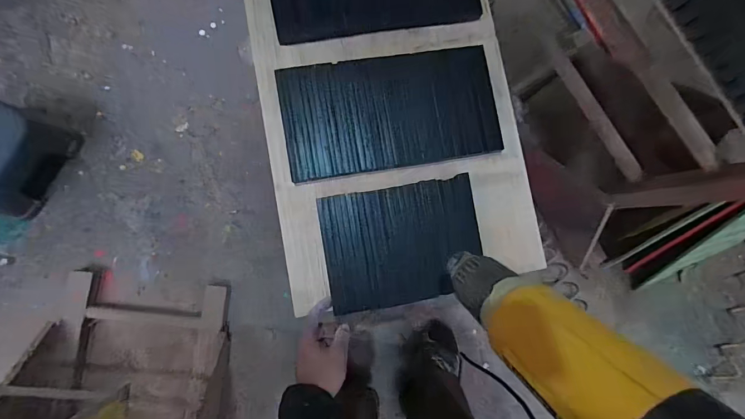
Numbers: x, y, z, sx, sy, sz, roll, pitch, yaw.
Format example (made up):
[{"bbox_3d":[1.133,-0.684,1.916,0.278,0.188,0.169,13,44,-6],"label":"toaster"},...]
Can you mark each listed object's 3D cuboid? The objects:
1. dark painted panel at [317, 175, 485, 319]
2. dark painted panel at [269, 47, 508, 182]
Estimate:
[{"bbox_3d":[0.046,0.051,0.536,0.230,0.009,0.172,-9,85,-5],"label":"dark painted panel"},{"bbox_3d":[0.029,-0.152,0.553,0.325,0.010,0.175,-10,85,-5],"label":"dark painted panel"}]

